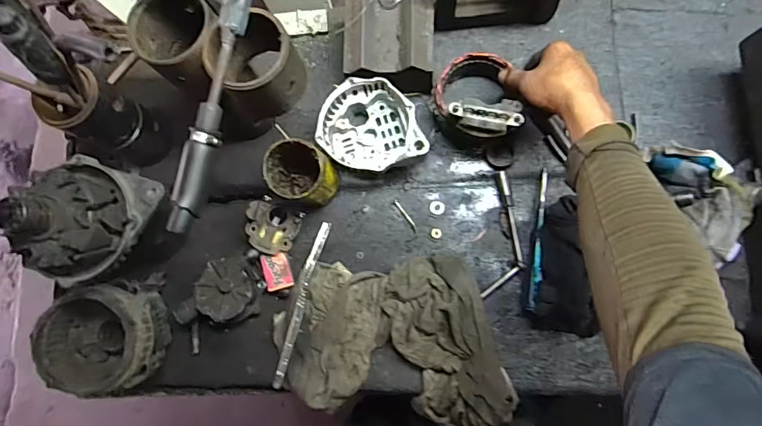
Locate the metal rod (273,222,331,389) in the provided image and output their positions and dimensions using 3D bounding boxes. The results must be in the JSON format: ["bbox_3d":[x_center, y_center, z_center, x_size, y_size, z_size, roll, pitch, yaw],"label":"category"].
[{"bbox_3d":[-0.113,0.126,0.622,0.017,0.011,0.234,16,83,6],"label":"metal rod"}]

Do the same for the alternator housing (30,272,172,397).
[{"bbox_3d":[-0.360,0.167,0.591,0.132,0.104,0.133,-24,81,0],"label":"alternator housing"}]

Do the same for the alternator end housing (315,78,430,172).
[{"bbox_3d":[-0.011,-0.107,0.607,0.151,0.076,0.122,44,87,8],"label":"alternator end housing"}]

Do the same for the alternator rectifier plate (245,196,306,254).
[{"bbox_3d":[-0.156,0.019,0.626,0.073,0.016,0.071,-1,82,4],"label":"alternator rectifier plate"}]

